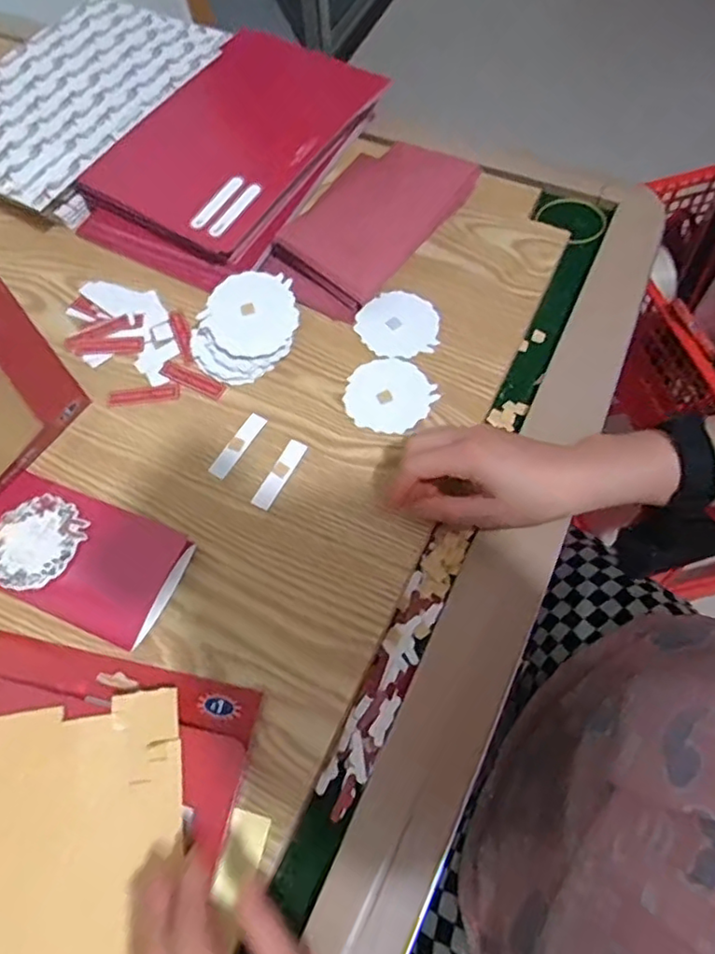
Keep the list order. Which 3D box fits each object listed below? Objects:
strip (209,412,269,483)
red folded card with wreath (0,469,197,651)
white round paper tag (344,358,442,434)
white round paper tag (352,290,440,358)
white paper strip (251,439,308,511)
[{"bbox_3d":[-0.093,-0.025,0.485,0.015,0.004,0.059,29,70,15],"label":"strip"},{"bbox_3d":[-0.203,0.053,0.446,0.157,0.014,0.084,21,68,12],"label":"red folded card with wreath"},{"bbox_3d":[0.025,-0.065,0.499,0.067,0.004,0.066,-1,65,2],"label":"white round paper tag"},{"bbox_3d":[0.034,-0.129,0.528,0.068,0.004,0.064,0,69,1],"label":"white round paper tag"},{"bbox_3d":[-0.058,-0.003,0.473,0.015,0.004,0.059,26,69,14],"label":"white paper strip"}]

